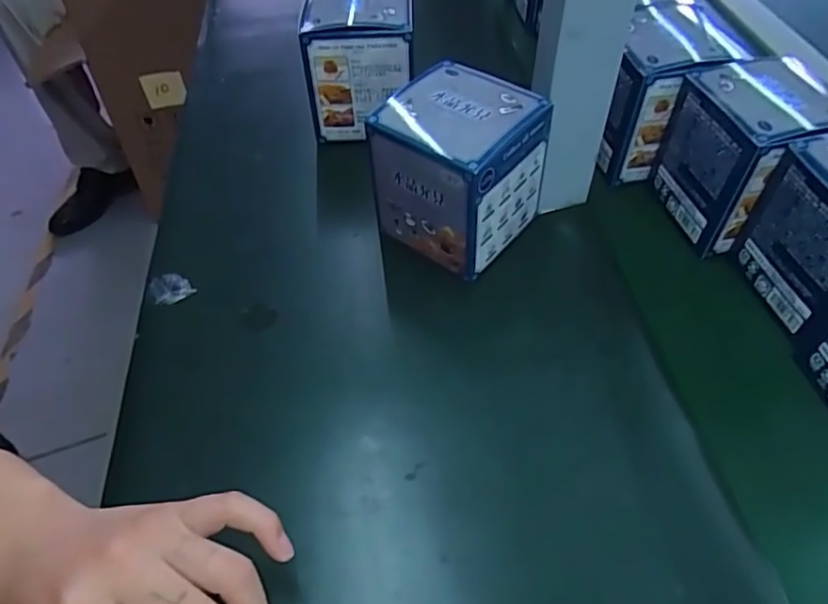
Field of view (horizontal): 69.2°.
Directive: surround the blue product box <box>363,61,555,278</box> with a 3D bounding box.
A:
[{"bbox_3d":[0.027,-0.080,0.385,0.084,0.101,0.088,29,54,23],"label":"blue product box"}]

